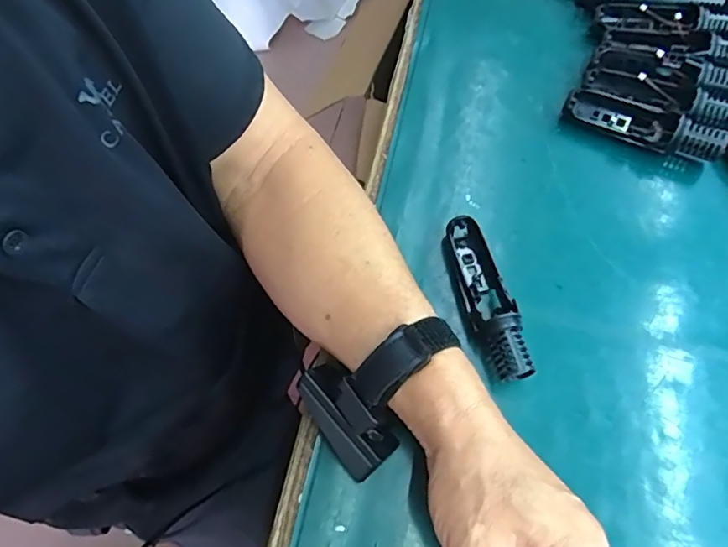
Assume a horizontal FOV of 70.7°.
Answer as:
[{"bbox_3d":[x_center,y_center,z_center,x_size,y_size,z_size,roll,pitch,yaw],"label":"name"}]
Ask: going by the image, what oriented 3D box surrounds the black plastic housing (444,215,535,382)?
[{"bbox_3d":[0.084,0.015,0.358,0.030,0.028,0.119,-9,65,-3],"label":"black plastic housing"}]

